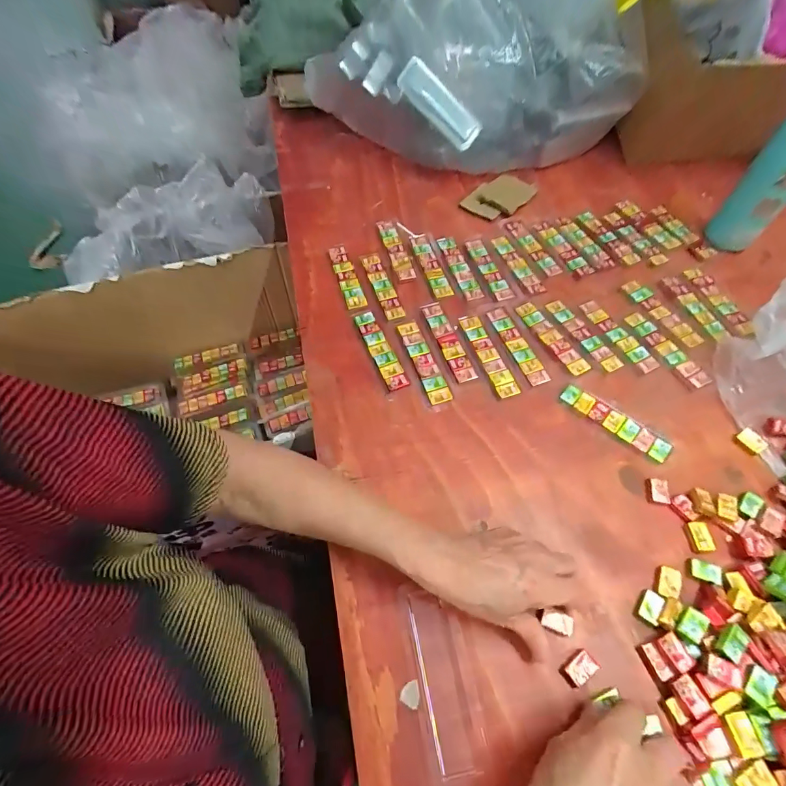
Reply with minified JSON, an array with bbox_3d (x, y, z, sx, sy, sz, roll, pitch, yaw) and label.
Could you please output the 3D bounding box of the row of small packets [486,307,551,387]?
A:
[{"bbox_3d":[0.150,-0.059,0.498,0.027,0.004,0.114,-19,61,-10],"label":"row of small packets"}]

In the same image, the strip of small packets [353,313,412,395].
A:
[{"bbox_3d":[-0.014,-0.052,0.491,0.025,0.009,0.115,-21,61,-11],"label":"strip of small packets"}]

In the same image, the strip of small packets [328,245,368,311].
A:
[{"bbox_3d":[-0.062,-0.156,0.554,0.027,0.010,0.112,-17,60,-9],"label":"strip of small packets"}]

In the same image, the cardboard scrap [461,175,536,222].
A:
[{"bbox_3d":[0.166,-0.306,0.637,0.072,0.013,0.107,35,66,20],"label":"cardboard scrap"}]

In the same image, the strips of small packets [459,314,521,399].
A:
[{"bbox_3d":[0.114,-0.047,0.490,0.027,0.006,0.117,-16,60,-8],"label":"strips of small packets"}]

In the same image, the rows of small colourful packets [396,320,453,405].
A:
[{"bbox_3d":[0.036,-0.038,0.484,0.026,0.005,0.116,-17,60,-9],"label":"rows of small colourful packets"}]

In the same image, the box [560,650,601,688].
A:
[{"bbox_3d":[0.151,0.222,0.331,0.027,0.008,0.018,-31,63,-16],"label":"box"}]

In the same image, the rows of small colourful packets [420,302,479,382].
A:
[{"bbox_3d":[0.067,-0.064,0.499,0.026,0.005,0.118,-18,60,-9],"label":"rows of small colourful packets"}]

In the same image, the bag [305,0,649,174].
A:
[{"bbox_3d":[0.128,-0.520,0.627,0.469,0.258,0.255,-14,60,-7],"label":"bag"}]

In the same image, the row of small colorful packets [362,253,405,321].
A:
[{"bbox_3d":[-0.014,-0.142,0.543,0.025,0.008,0.116,-16,60,-8],"label":"row of small colorful packets"}]

